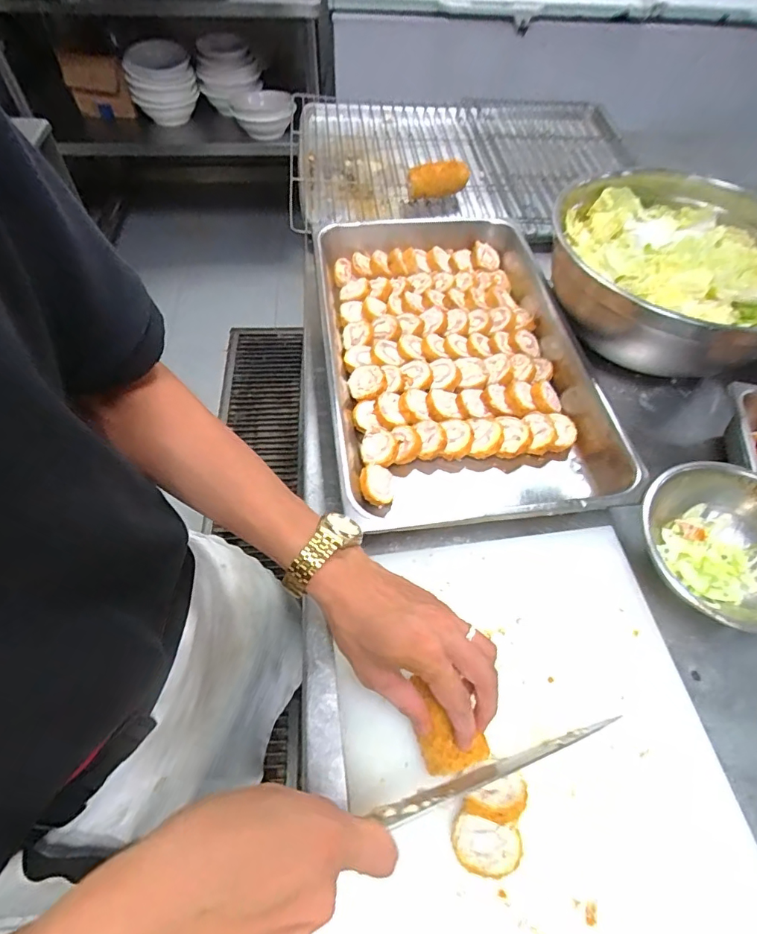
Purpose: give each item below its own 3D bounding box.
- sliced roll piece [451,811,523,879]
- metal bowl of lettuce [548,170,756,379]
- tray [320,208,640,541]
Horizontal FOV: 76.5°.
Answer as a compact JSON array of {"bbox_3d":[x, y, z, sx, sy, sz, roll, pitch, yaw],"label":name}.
[{"bbox_3d":[0.079,0.282,0.357,0.049,0.019,0.033,14,59,7],"label":"sliced roll piece"},{"bbox_3d":[0.406,-0.265,0.653,0.335,0.111,0.333,23,60,13],"label":"metal bowl of lettuce"},{"bbox_3d":[0.093,-0.159,0.645,0.347,0.071,0.540,-4,57,-5],"label":"tray"}]

